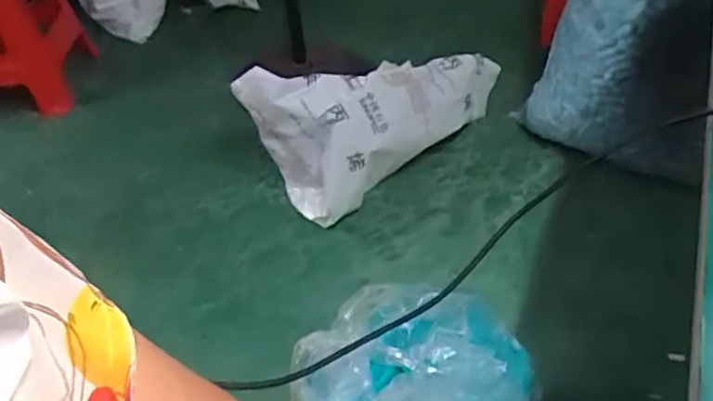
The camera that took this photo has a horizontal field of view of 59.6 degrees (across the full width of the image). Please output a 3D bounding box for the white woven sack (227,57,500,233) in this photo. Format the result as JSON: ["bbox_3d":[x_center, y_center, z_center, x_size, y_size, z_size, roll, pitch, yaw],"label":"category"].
[{"bbox_3d":[0.098,-0.217,1.492,0.636,0.246,0.307,-25,47,-18],"label":"white woven sack"}]

